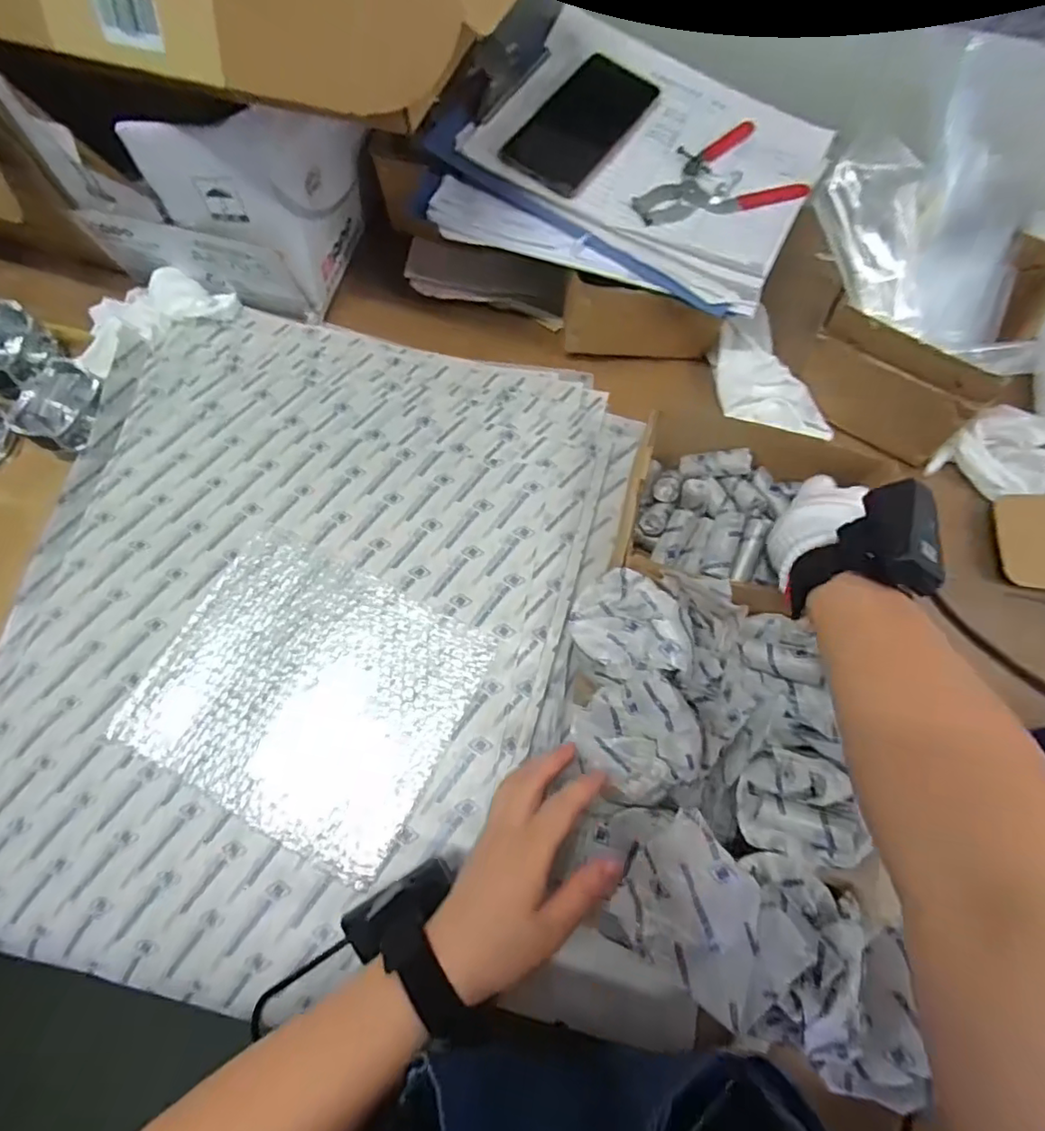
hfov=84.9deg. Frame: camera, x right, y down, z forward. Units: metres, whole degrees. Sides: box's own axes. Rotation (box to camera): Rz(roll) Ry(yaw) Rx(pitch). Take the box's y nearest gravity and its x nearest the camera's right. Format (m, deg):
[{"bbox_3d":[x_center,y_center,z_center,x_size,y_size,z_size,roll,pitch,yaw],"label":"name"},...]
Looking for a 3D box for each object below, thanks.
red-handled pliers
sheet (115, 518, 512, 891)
[{"bbox_3d":[0.172,-0.347,0.517,0.156,0.010,0.093,-29,73,-12],"label":"red-handled pliers"},{"bbox_3d":[-0.173,0.100,0.466,0.242,0.008,0.207,26,74,10],"label":"sheet"}]

